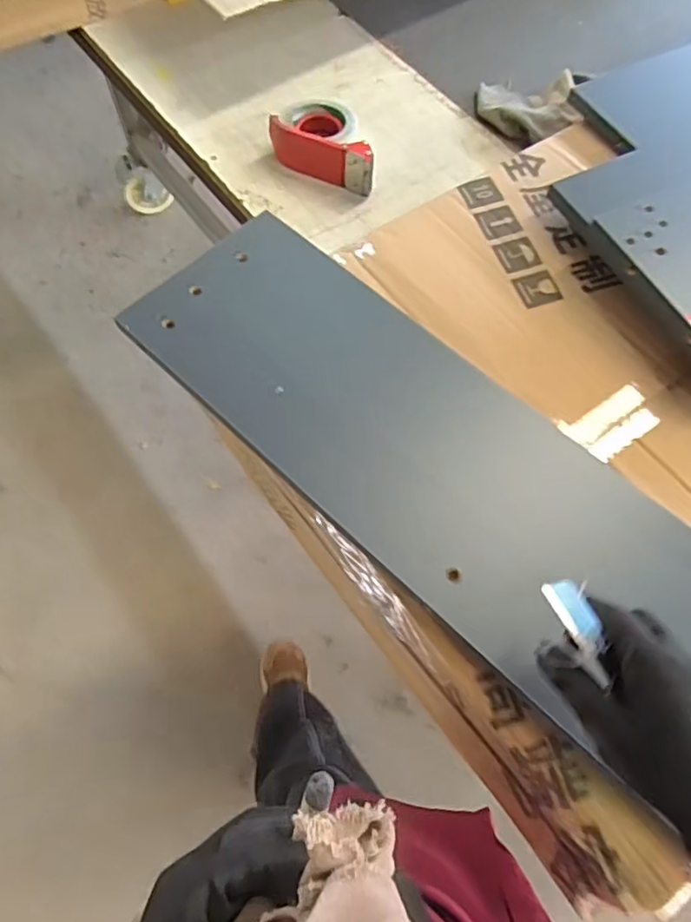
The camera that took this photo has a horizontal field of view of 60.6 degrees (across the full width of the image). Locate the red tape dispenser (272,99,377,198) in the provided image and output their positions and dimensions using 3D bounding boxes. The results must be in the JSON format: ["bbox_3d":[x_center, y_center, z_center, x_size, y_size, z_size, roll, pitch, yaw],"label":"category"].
[{"bbox_3d":[-0.018,-0.453,0.833,0.157,0.056,0.100,23,66,9],"label":"red tape dispenser"}]

